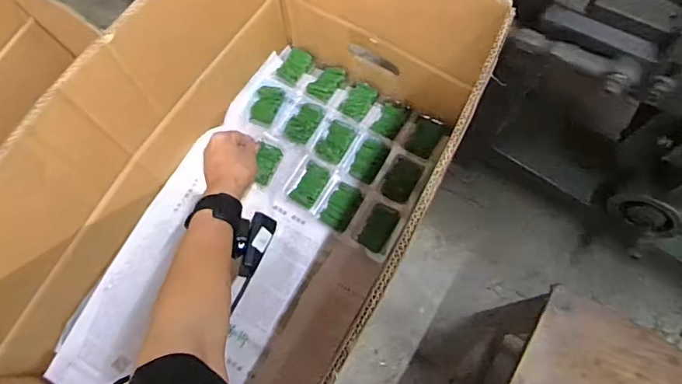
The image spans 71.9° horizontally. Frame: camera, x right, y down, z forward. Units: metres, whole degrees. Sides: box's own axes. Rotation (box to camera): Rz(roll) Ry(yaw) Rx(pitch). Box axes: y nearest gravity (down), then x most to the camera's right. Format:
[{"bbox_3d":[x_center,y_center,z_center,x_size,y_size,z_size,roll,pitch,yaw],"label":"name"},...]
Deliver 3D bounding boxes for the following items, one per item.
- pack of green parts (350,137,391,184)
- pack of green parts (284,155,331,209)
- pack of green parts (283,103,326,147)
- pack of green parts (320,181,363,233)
[{"bbox_3d":[0.041,-0.046,0.687,0.043,0.014,0.060,27,74,10],"label":"pack of green parts"},{"bbox_3d":[-0.047,-0.014,0.675,0.046,0.012,0.065,26,74,9],"label":"pack of green parts"},{"bbox_3d":[-0.056,-0.105,0.709,0.048,0.011,0.073,23,73,8],"label":"pack of green parts"},{"bbox_3d":[0.001,0.020,0.662,0.040,0.014,0.066,30,74,10],"label":"pack of green parts"}]

